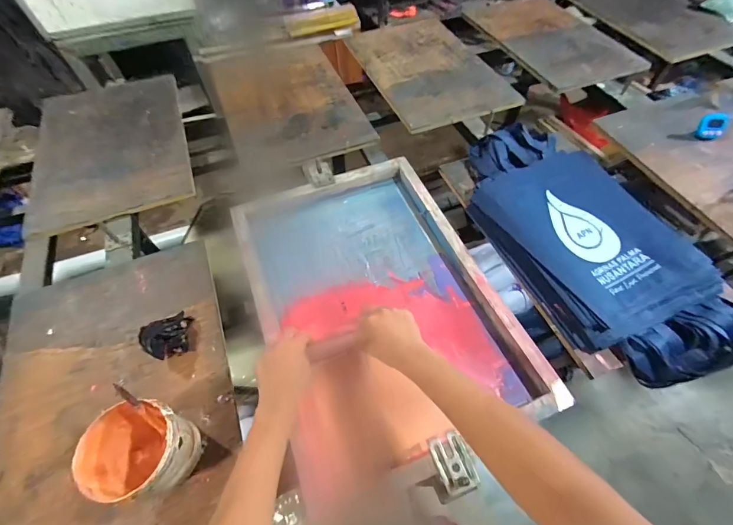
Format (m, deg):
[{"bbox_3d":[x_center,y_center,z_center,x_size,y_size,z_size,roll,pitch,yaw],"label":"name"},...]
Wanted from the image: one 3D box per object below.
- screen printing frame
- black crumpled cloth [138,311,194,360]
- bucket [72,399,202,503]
[{"bbox_3d":[0.019,0.053,0.718,0.472,0.044,0.643,-19,57,-11],"label":"screen printing frame"},{"bbox_3d":[-0.376,0.142,0.656,0.089,0.046,0.071,-24,58,-14],"label":"black crumpled cloth"},{"bbox_3d":[-0.326,0.282,0.520,0.121,0.124,0.113,-1,56,1],"label":"bucket"}]

